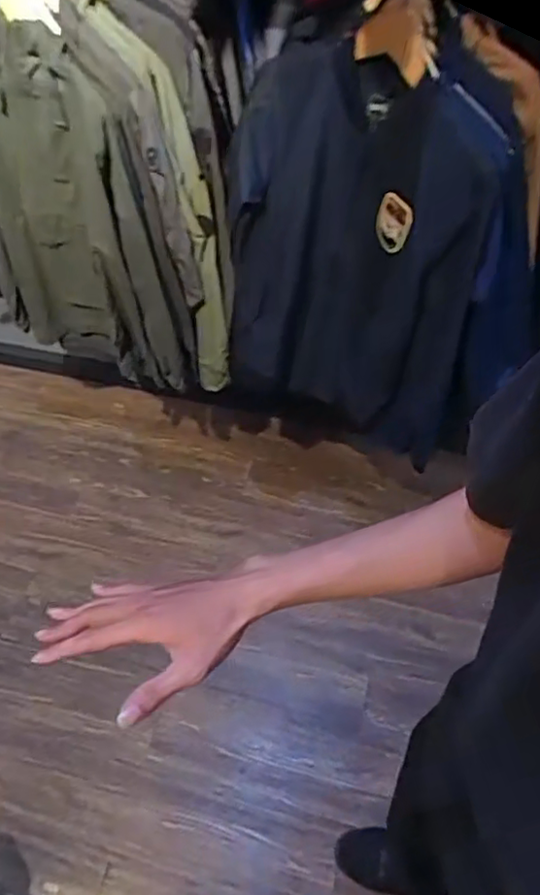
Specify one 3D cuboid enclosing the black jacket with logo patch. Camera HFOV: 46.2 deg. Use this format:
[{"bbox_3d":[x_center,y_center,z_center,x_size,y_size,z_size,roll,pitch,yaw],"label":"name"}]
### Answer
[{"bbox_3d":[0.129,-0.339,1.160,0.465,0.659,0.110,18,39,18],"label":"black jacket with logo patch"}]

